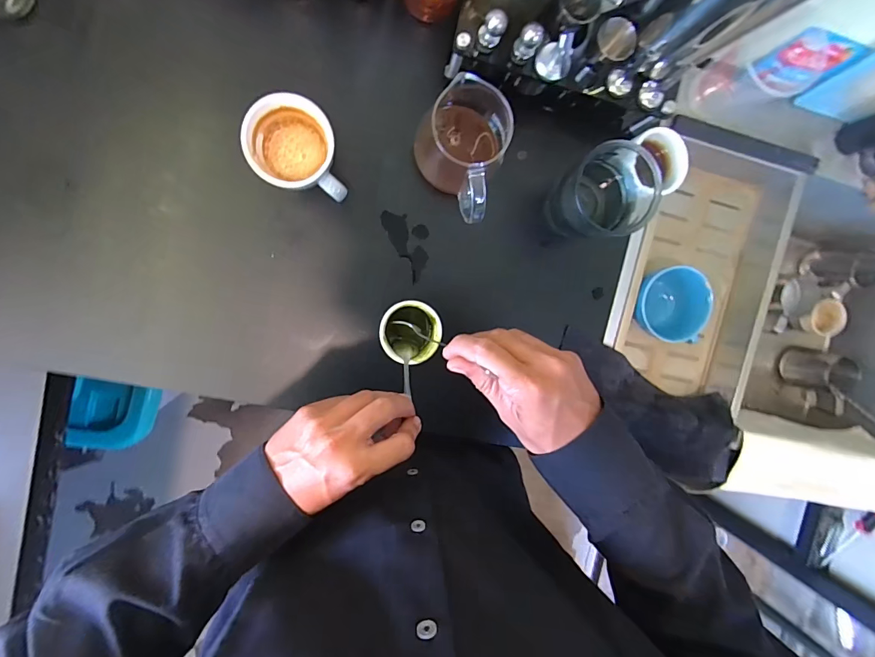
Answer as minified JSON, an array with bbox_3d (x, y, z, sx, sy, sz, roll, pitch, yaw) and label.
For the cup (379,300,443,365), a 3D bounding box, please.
[{"bbox_3d":[-0.030,0.003,0.454,0.063,0.052,0.064,-1,96,-8],"label":"cup"}]

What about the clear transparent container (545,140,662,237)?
[{"bbox_3d":[0.173,-0.146,0.447,0.075,0.111,0.099,-11,97,-7],"label":"clear transparent container"}]

